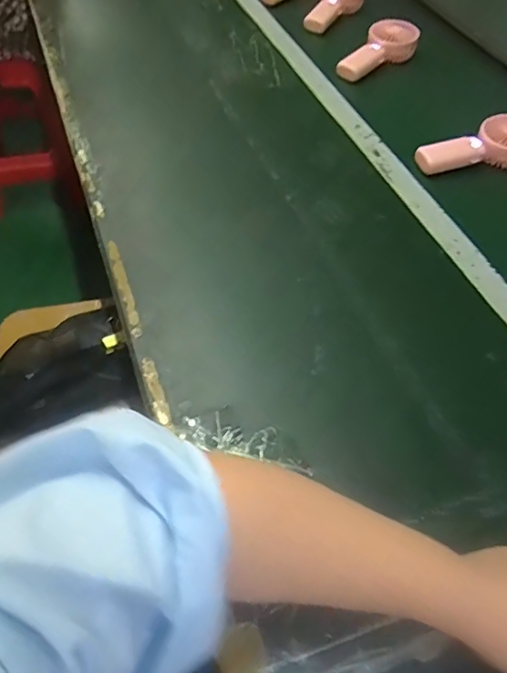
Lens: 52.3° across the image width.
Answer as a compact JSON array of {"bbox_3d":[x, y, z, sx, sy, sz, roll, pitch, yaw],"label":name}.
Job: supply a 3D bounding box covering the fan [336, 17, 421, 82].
[{"bbox_3d":[0.229,-0.506,0.901,0.095,0.051,0.167,32,59,20],"label":"fan"}]

